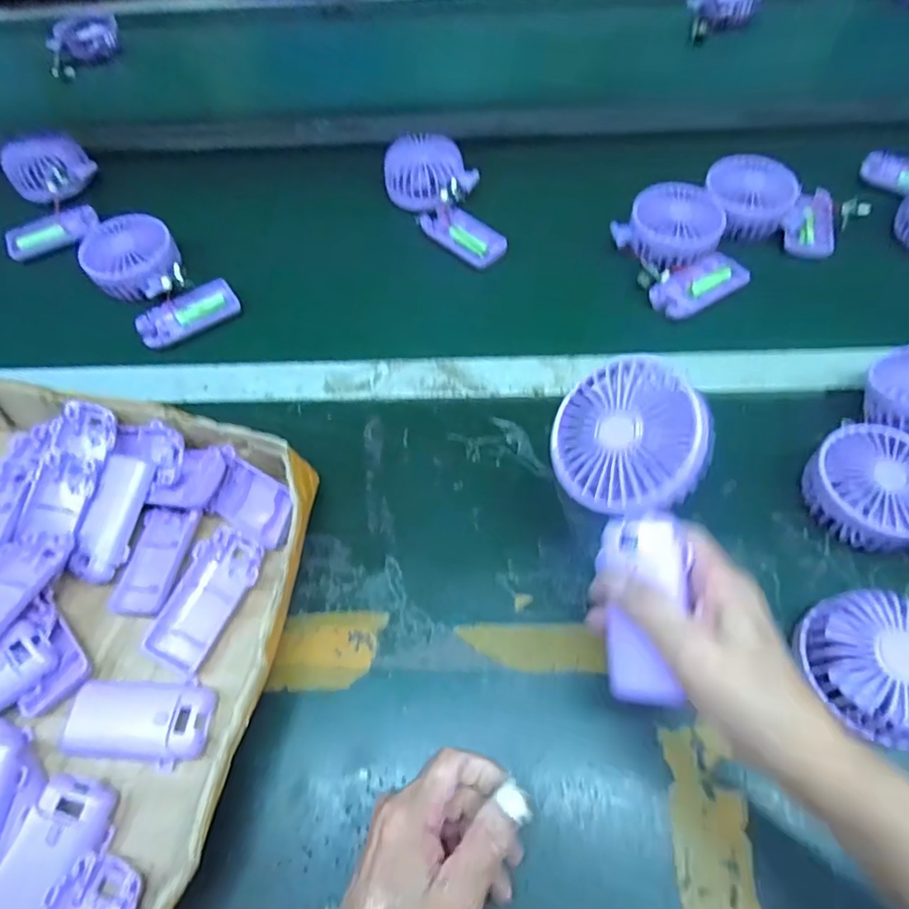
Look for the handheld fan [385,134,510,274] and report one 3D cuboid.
[{"bbox_3d":[-0.006,-0.274,0.600,0.084,0.041,0.179,-29,77,-15],"label":"handheld fan"}]

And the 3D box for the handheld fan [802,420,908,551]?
[{"bbox_3d":[0.301,0.024,0.406,0.083,0.043,0.083,-1,58,2],"label":"handheld fan"}]

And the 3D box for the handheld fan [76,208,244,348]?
[{"bbox_3d":[-0.298,-0.178,0.554,0.092,0.049,0.149,-39,64,-20],"label":"handheld fan"}]

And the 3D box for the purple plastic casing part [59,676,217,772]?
[{"bbox_3d":[-0.197,0.165,0.350,0.091,0.018,0.048,-1,58,2],"label":"purple plastic casing part"}]

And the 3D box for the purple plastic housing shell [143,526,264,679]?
[{"bbox_3d":[-0.170,0.100,0.388,0.049,0.022,0.092,21,61,15],"label":"purple plastic housing shell"}]

